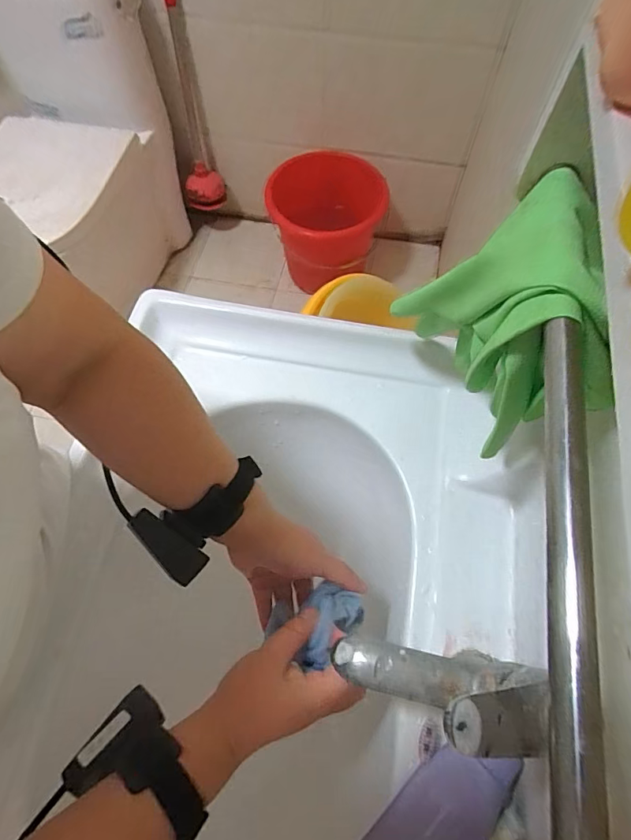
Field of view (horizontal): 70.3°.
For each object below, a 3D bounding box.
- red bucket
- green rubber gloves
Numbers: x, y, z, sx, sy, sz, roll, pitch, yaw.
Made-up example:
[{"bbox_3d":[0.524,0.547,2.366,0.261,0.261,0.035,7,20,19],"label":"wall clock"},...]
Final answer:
[{"bbox_3d":[0.025,-0.601,1.338,0.308,0.266,0.290,-16,67,-7],"label":"red bucket"},{"bbox_3d":[0.128,-0.070,0.326,0.079,0.164,0.155,-8,67,-4],"label":"green rubber gloves"}]

